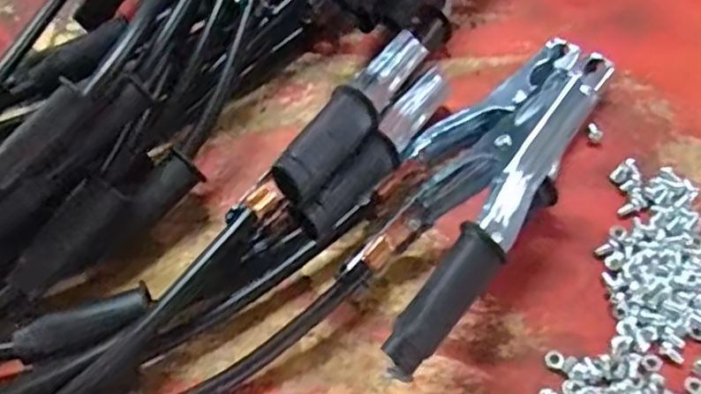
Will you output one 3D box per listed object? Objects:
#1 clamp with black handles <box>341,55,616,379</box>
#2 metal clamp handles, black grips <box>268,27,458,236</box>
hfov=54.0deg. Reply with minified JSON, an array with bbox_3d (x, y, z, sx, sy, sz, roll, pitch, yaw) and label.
[{"bbox_3d":[0.052,0.010,0.308,0.059,0.081,0.148,37,67,21],"label":"clamp with black handles"},{"bbox_3d":[0.011,-0.034,0.316,0.030,0.041,0.149,24,38,15],"label":"metal clamp handles, black grips"}]

